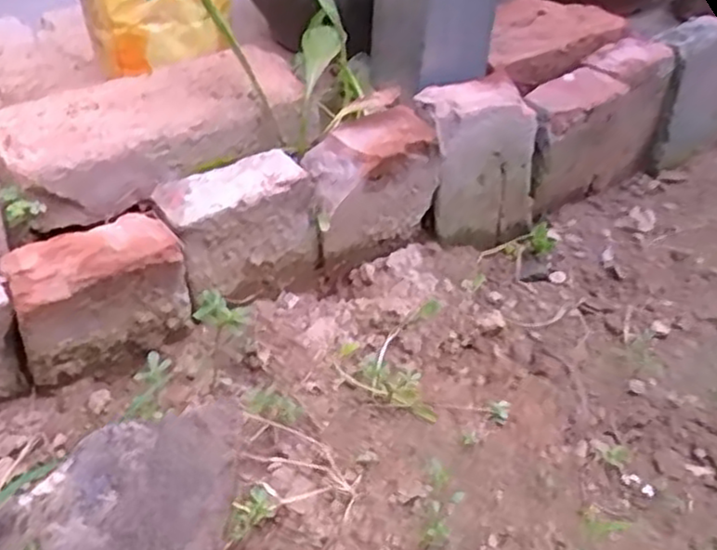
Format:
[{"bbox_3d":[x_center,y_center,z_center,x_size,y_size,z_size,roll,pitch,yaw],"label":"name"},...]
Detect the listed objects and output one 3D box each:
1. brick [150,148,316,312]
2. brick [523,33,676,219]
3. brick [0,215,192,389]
[{"bbox_3d":[-0.094,-0.030,0.571,0.108,0.101,0.056,-24,46,-29],"label":"brick"},{"bbox_3d":[0.235,-0.145,0.758,0.222,0.148,0.053,-28,48,-33],"label":"brick"},{"bbox_3d":[-0.181,0.017,0.518,0.112,0.088,0.046,-18,43,-24],"label":"brick"}]

